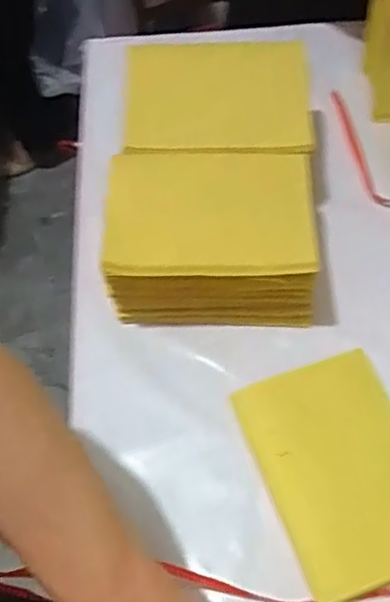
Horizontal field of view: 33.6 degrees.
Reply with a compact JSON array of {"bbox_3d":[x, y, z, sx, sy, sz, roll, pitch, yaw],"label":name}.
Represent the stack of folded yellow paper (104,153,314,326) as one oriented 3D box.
[{"bbox_3d":[0.011,-0.049,0.538,0.161,0.087,0.126,-1,58,2],"label":"stack of folded yellow paper"}]

